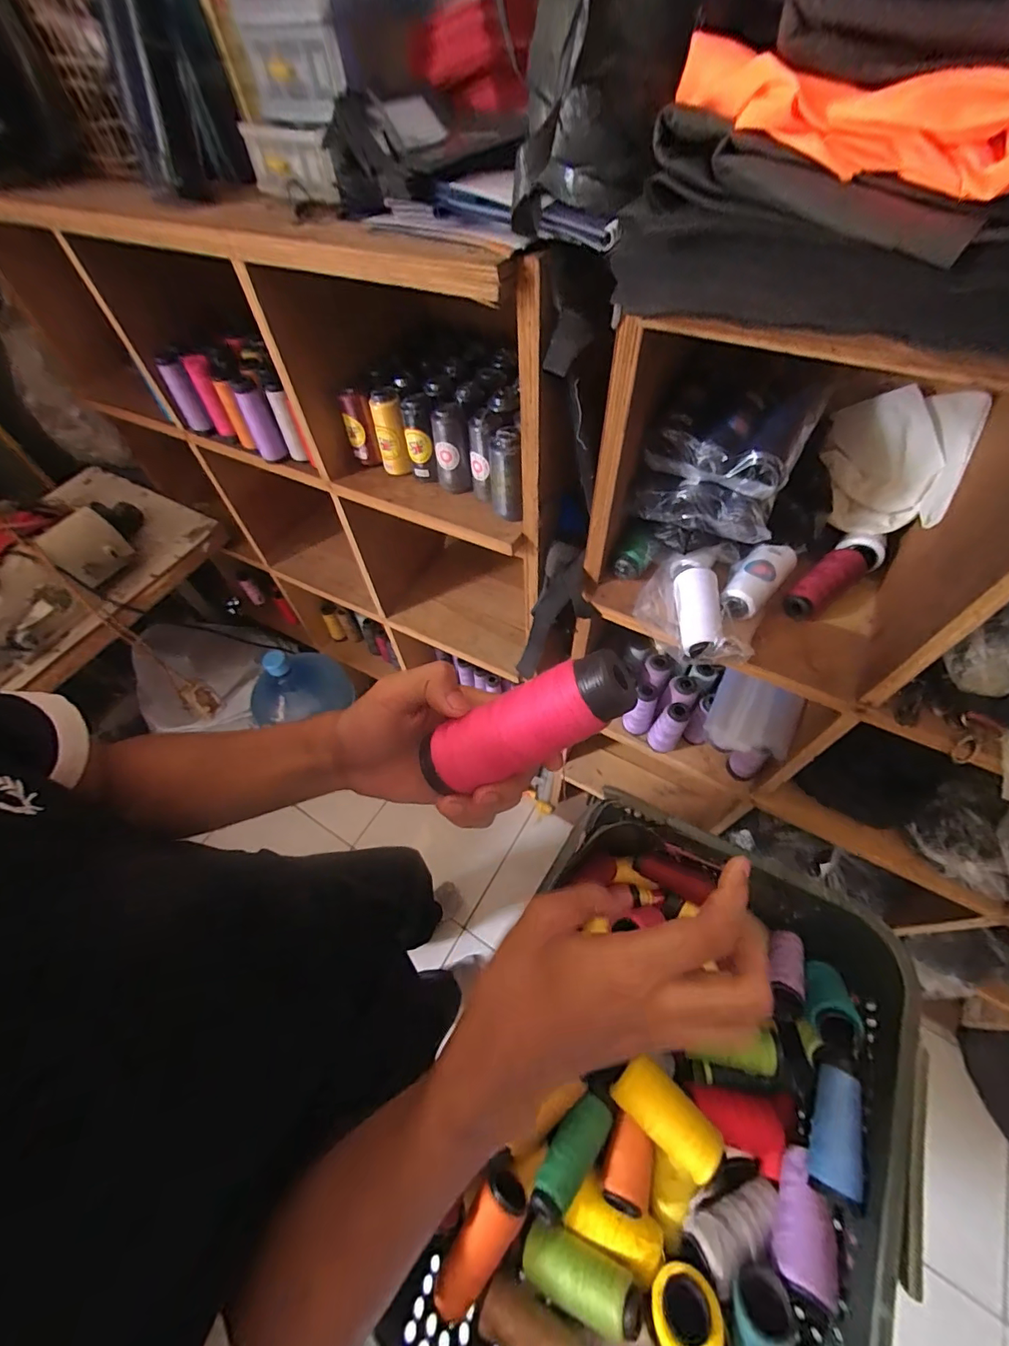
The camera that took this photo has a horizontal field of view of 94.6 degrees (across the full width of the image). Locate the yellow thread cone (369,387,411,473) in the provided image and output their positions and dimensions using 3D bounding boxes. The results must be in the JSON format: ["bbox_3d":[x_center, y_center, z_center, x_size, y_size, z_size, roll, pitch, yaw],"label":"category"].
[{"bbox_3d":[-0.163,-0.339,0.670,0.041,0.109,0.039,-17,57,-8],"label":"yellow thread cone"}]

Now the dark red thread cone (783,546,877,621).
[{"bbox_3d":[0.401,-0.113,0.578,0.127,0.038,0.046,-35,61,-18],"label":"dark red thread cone"}]

